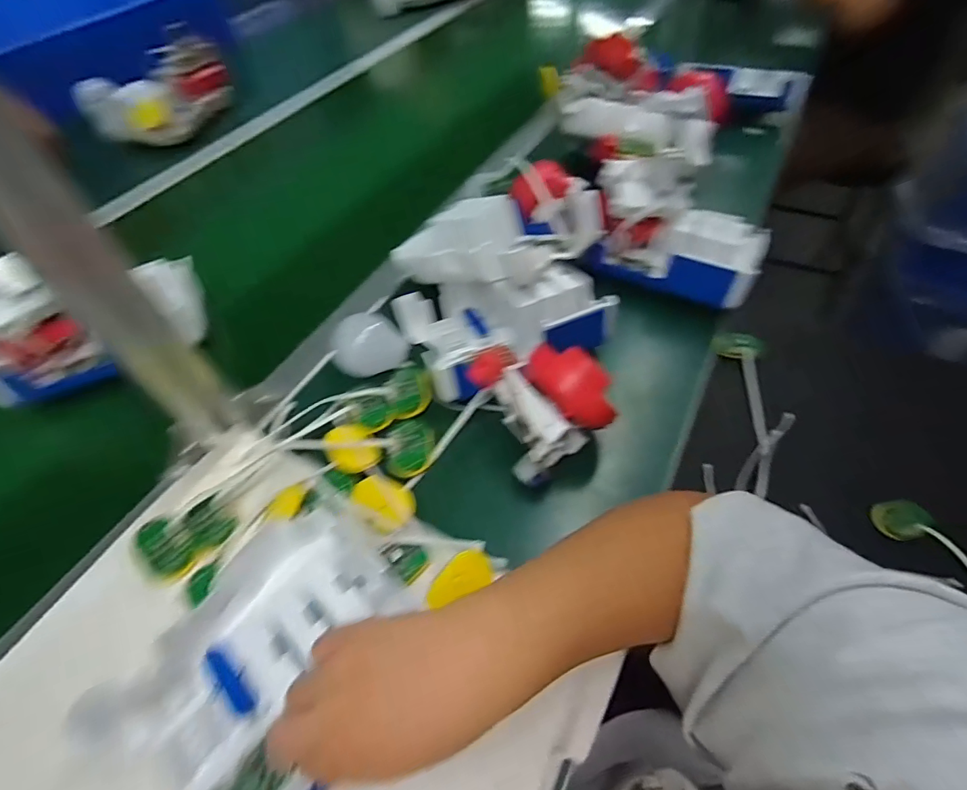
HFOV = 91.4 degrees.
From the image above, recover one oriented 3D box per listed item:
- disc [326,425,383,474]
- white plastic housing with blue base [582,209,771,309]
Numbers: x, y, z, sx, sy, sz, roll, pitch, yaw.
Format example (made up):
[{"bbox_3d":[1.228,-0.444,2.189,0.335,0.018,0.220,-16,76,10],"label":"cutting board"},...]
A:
[{"bbox_3d":[-0.114,0.045,0.406,0.038,0.011,0.049,-29,57,-17],"label":"disc"},{"bbox_3d":[0.213,-0.158,0.525,0.166,0.061,0.103,25,59,20],"label":"white plastic housing with blue base"}]

